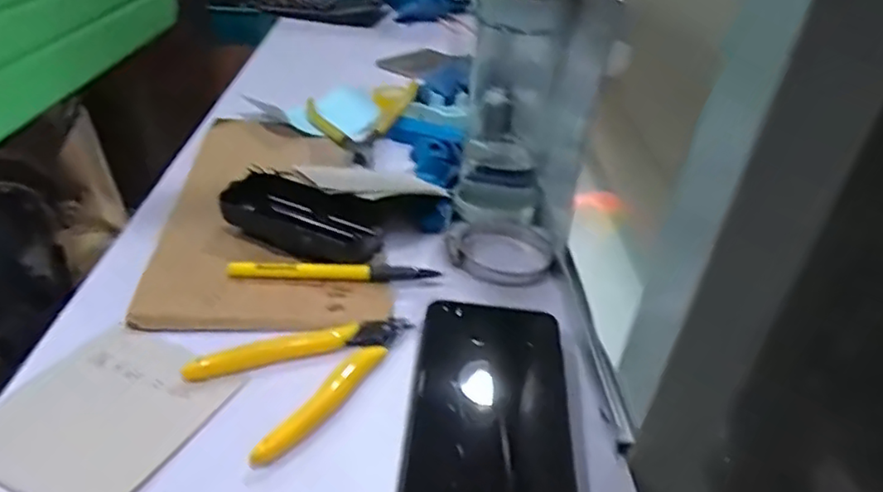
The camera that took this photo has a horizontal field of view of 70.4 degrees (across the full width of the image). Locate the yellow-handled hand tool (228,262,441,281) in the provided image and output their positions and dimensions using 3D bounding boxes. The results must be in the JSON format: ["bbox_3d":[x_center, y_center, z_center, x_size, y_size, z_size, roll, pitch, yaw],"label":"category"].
[{"bbox_3d":[-0.066,0.015,0.390,0.126,0.016,0.010,-1,32,-7],"label":"yellow-handled hand tool"}]

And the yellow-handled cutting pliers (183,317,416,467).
[{"bbox_3d":[-0.066,0.059,0.332,0.112,0.008,0.075,-25,42,-37],"label":"yellow-handled cutting pliers"}]

